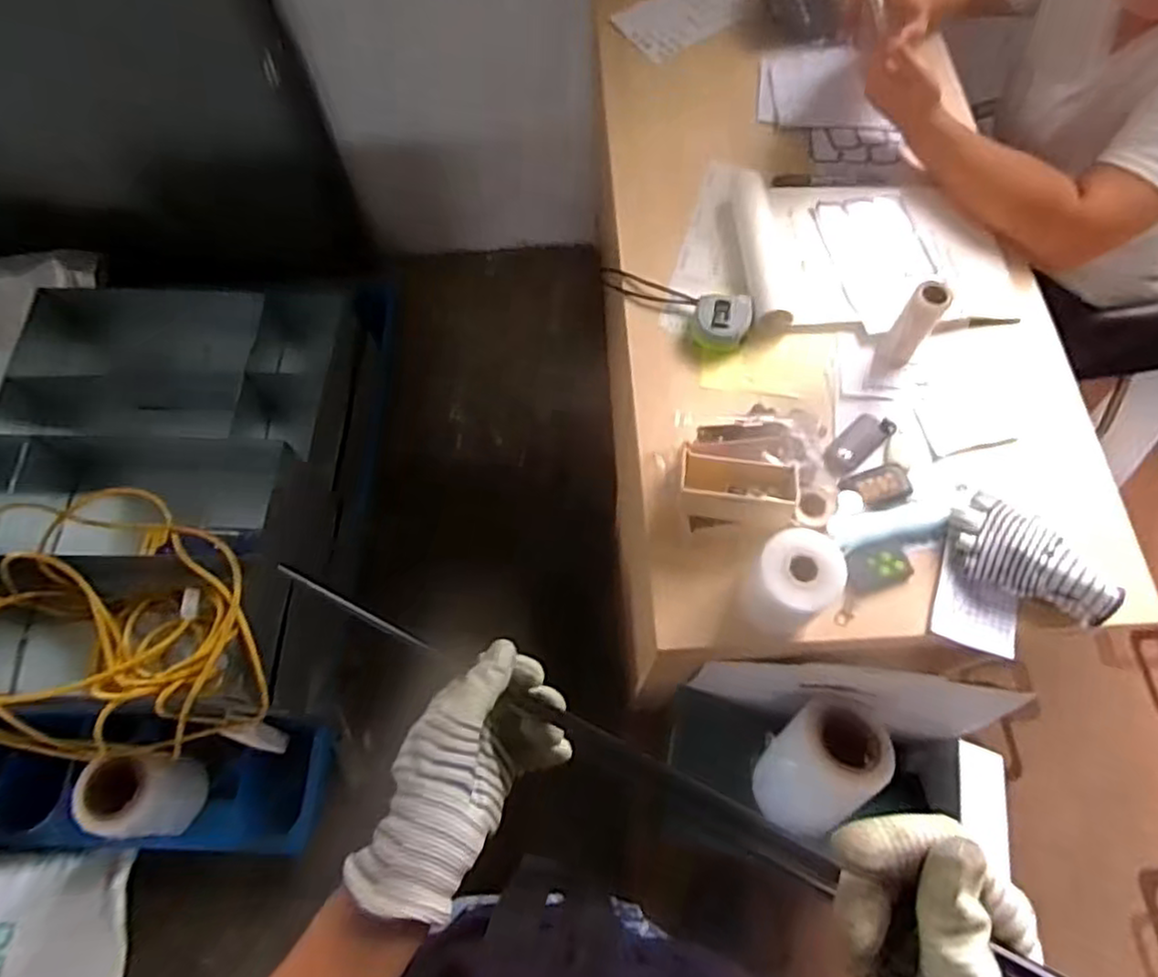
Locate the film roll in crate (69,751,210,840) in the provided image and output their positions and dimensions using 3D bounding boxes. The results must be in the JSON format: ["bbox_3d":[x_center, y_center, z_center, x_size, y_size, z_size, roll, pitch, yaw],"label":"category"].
[{"bbox_3d":[-0.671,0.478,1.074,0.123,0.162,0.123,0,65,1],"label":"film roll in crate"}]

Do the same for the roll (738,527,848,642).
[{"bbox_3d":[0.191,0.086,0.627,0.073,0.100,0.070,0,65,1],"label":"roll"}]

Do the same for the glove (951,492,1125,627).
[{"bbox_3d":[0.433,0.066,0.663,0.092,0.039,0.154,-43,64,-15],"label":"glove"}]

